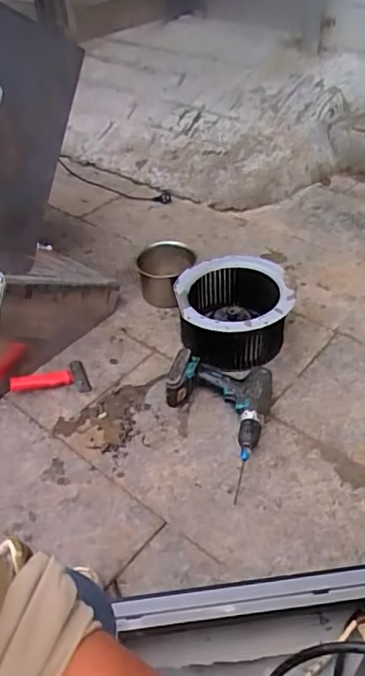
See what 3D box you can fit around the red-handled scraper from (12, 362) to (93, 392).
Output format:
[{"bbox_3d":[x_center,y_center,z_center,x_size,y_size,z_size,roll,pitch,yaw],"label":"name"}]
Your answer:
[{"bbox_3d":[-0.276,0.078,1.131,0.160,0.040,0.089,-5,48,-2],"label":"red-handled scraper"}]

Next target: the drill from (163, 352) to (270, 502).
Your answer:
[{"bbox_3d":[0.054,0.152,1.024,0.197,0.060,0.271,11,43,16],"label":"drill"}]

